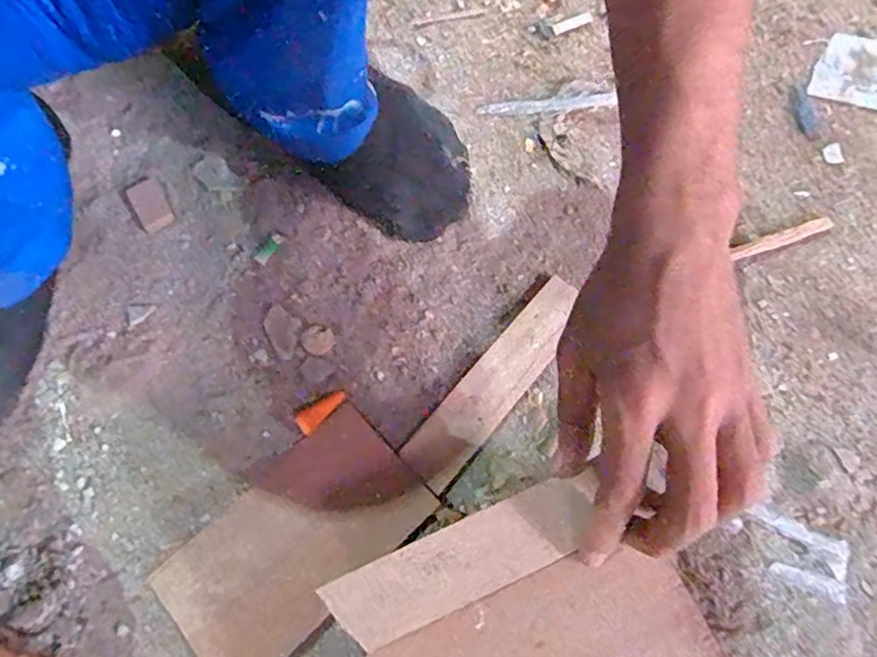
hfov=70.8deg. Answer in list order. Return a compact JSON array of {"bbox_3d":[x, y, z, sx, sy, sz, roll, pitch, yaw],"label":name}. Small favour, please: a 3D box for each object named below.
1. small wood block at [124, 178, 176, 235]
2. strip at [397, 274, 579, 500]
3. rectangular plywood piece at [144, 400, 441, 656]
[{"bbox_3d":[-0.205,-0.087,0.439,0.022,0.008,0.040,-29,73,-11],"label":"small wood block"},{"bbox_3d":[0.039,0.033,0.398,0.036,0.008,0.159,39,74,12],"label":"strip"},{"bbox_3d":[-0.085,0.126,0.364,0.153,0.004,0.088,-42,71,-12],"label":"rectangular plywood piece"}]

